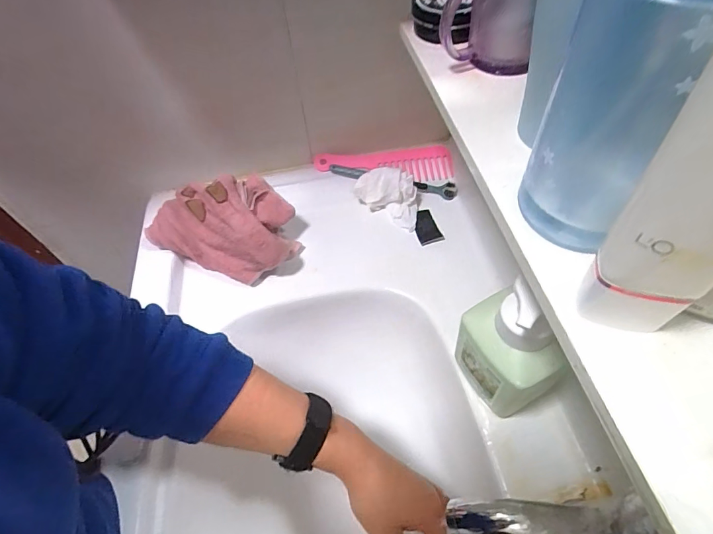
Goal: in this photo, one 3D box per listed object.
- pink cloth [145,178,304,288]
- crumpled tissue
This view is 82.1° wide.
[{"bbox_3d":[-0.172,-0.062,0.550,0.188,0.110,0.115,15,57,14],"label":"pink cloth"},{"bbox_3d":[0.050,-0.102,0.589,0.099,0.066,0.048,30,62,22],"label":"crumpled tissue"}]

